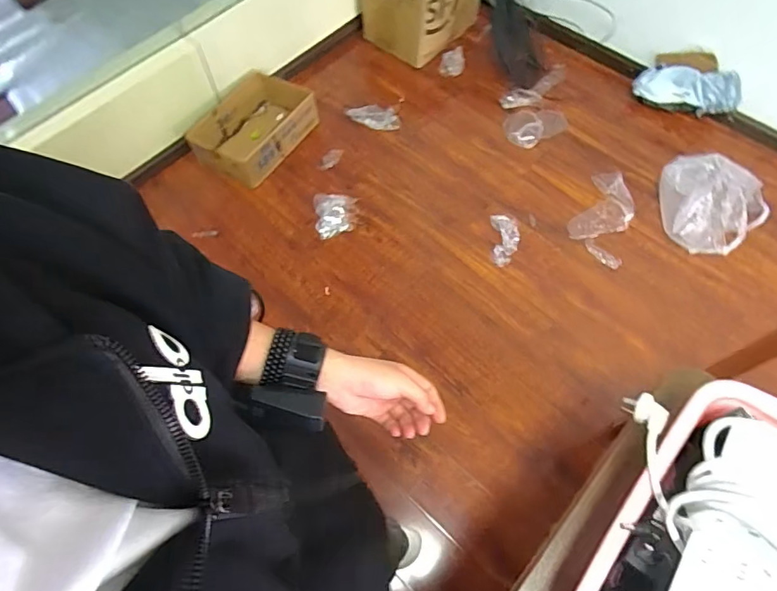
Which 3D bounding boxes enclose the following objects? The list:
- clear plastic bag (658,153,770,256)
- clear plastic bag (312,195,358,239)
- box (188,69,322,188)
[{"bbox_3d":[1.030,-0.321,1.550,0.354,0.169,0.309,-39,71,-15],"label":"clear plastic bag"},{"bbox_3d":[-0.172,-0.263,1.602,0.133,0.052,0.147,-6,66,-2],"label":"clear plastic bag"},{"bbox_3d":[-0.454,-0.570,1.692,0.271,0.147,0.414,37,70,17],"label":"box"}]

